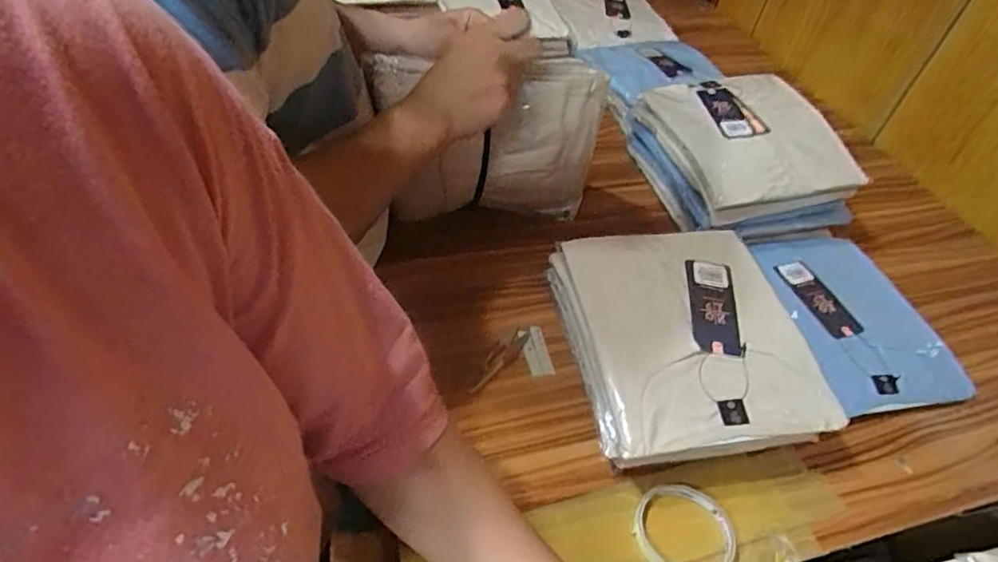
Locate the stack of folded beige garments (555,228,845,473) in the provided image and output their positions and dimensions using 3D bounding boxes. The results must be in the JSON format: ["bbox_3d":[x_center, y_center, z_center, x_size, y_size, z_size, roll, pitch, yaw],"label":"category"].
[{"bbox_3d":[0.185,0.063,0.604,0.209,0.096,0.255,-3,48,-11],"label":"stack of folded beige garments"}]

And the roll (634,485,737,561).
[{"bbox_3d":[0.164,0.223,0.511,0.085,0.009,0.086,3,46,-4],"label":"roll"}]

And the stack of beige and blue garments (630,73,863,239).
[{"bbox_3d":[0.330,-0.177,0.806,0.204,0.120,0.250,-7,48,-13],"label":"stack of beige and blue garments"}]

